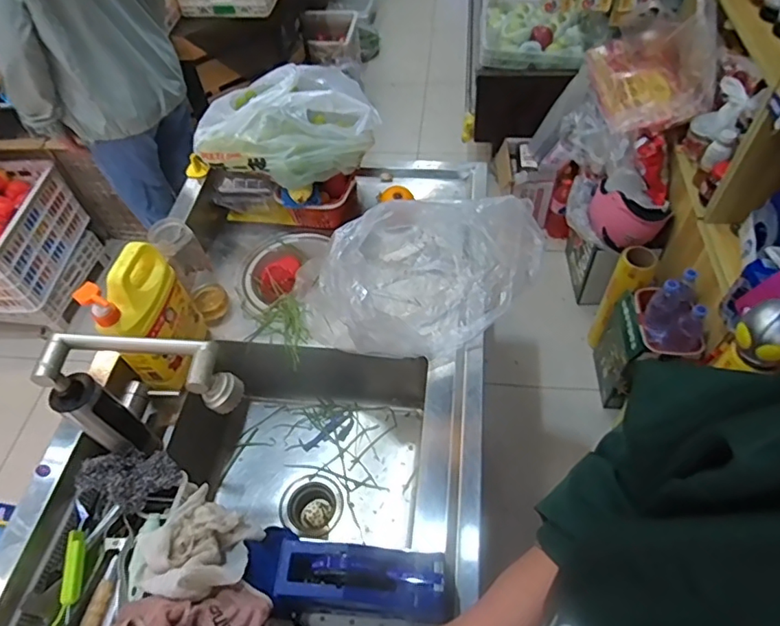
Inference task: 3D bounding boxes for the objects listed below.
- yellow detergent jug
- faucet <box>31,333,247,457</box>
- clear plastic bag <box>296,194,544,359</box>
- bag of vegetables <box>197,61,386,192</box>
[{"bbox_3d":[-0.363,0.013,0.806,0.064,0.227,0.171,9,54,11],"label":"yellow detergent jug"},{"bbox_3d":[-0.305,0.113,0.702,0.227,0.196,0.103,3,54,7],"label":"faucet"},{"bbox_3d":[0.040,-0.088,0.887,0.361,0.208,0.283,-36,58,-20],"label":"clear plastic bag"},{"bbox_3d":[-0.198,-0.348,0.994,0.326,0.143,0.207,-20,54,-10],"label":"bag of vegetables"}]

